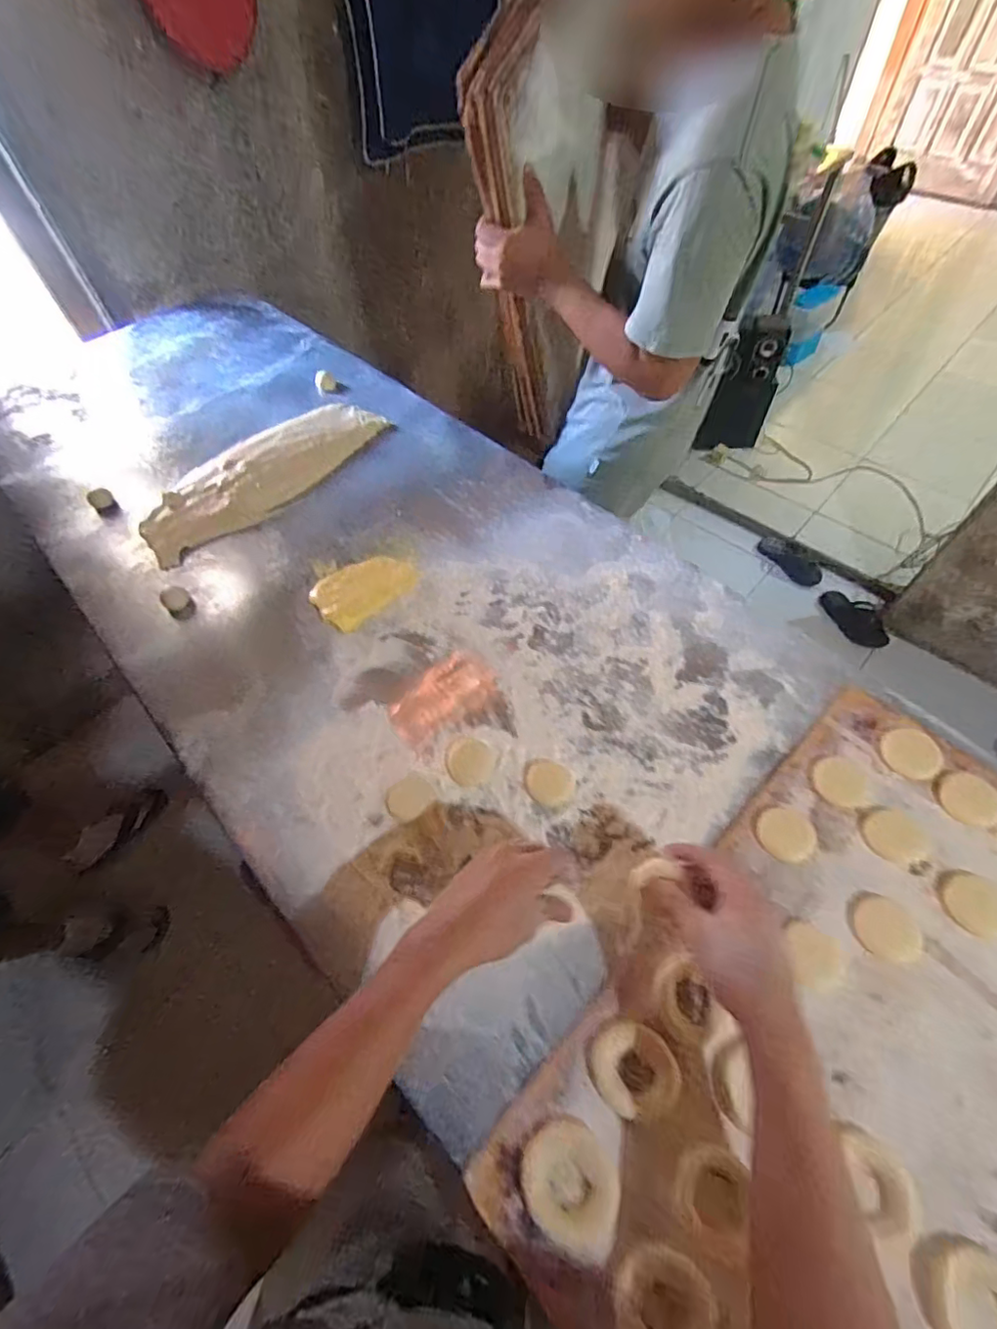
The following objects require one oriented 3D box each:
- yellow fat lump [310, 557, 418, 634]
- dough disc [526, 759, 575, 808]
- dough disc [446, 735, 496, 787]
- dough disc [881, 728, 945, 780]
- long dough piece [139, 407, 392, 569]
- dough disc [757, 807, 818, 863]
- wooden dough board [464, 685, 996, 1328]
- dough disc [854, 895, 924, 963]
[{"bbox_3d":[-0.181,-0.105,0.728,0.094,0.015,0.132,39,68,24],"label":"yellow fat lump"},{"bbox_3d":[0.055,0.125,0.584,0.047,0.004,0.053,-29,61,-13],"label":"dough disc"},{"bbox_3d":[-0.031,0.105,0.592,0.052,0.007,0.053,-2,58,3],"label":"dough disc"},{"bbox_3d":[0.434,0.091,0.573,0.052,0.014,0.058,33,66,22],"label":"dough disc"},{"bbox_3d":[-0.362,-0.301,0.850,0.422,0.035,0.152,-34,63,-17],"label":"long dough piece"},{"bbox_3d":[0.283,0.167,0.537,0.050,0.014,0.051,-2,58,3],"label":"dough disc"},{"bbox_3d":[0.338,0.322,0.427,0.607,0.021,0.419,-41,64,-19],"label":"wooden dough board"},{"bbox_3d":[0.347,0.235,0.486,0.058,0.007,0.051,-17,59,-6],"label":"dough disc"}]

